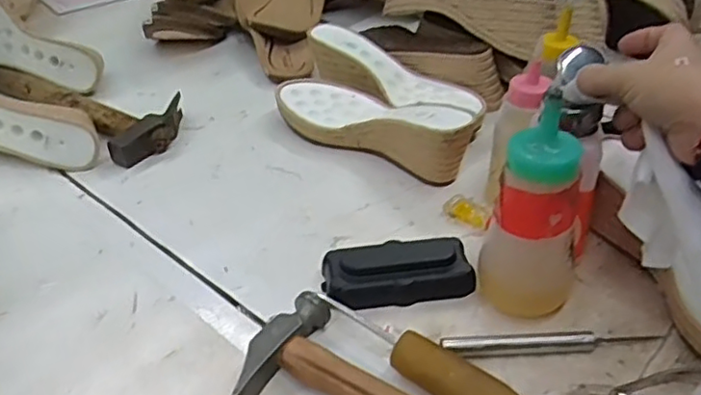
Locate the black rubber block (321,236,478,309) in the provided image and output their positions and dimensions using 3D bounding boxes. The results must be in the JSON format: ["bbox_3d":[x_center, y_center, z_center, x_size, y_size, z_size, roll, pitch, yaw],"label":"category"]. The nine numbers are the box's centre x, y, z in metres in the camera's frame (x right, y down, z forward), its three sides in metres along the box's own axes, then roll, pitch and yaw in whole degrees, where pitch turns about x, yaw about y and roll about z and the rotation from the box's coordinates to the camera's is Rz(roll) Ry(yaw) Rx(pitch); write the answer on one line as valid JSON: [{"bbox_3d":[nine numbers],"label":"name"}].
[{"bbox_3d":[0.035,0.055,0.469,0.108,0.023,0.054,-7,38,-8],"label":"black rubber block"}]

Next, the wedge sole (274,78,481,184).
[{"bbox_3d":[0.022,-0.085,0.620,0.226,0.060,0.082,25,44,30],"label":"wedge sole"}]

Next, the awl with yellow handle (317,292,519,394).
[{"bbox_3d":[0.049,0.106,0.395,0.162,0.024,0.024,26,45,31],"label":"awl with yellow handle"}]

